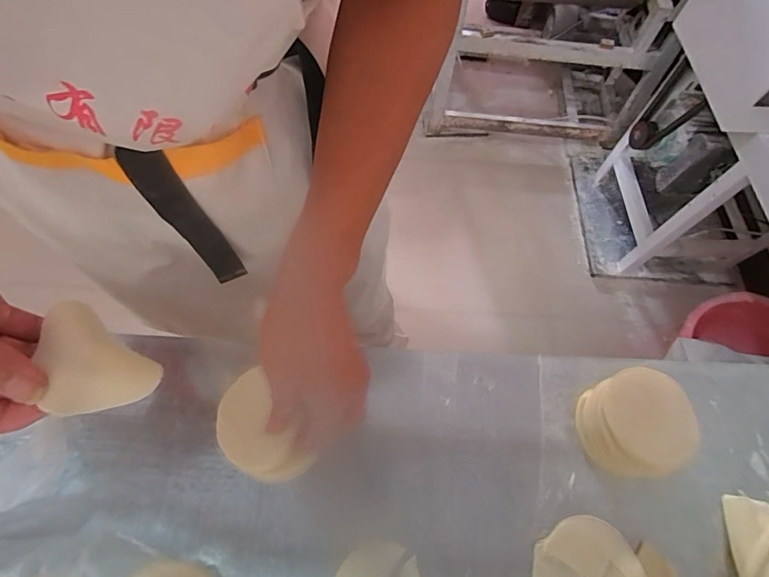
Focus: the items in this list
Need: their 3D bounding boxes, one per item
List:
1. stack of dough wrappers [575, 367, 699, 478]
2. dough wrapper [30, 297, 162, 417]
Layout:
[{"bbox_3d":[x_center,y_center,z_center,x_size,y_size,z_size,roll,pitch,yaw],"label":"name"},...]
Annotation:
[{"bbox_3d":[0.239,0.127,0.400,0.098,0.043,0.092,-8,64,-6],"label":"stack of dough wrappers"},{"bbox_3d":[-0.197,0.052,0.277,0.080,0.013,0.057,44,45,-13],"label":"dough wrapper"}]

